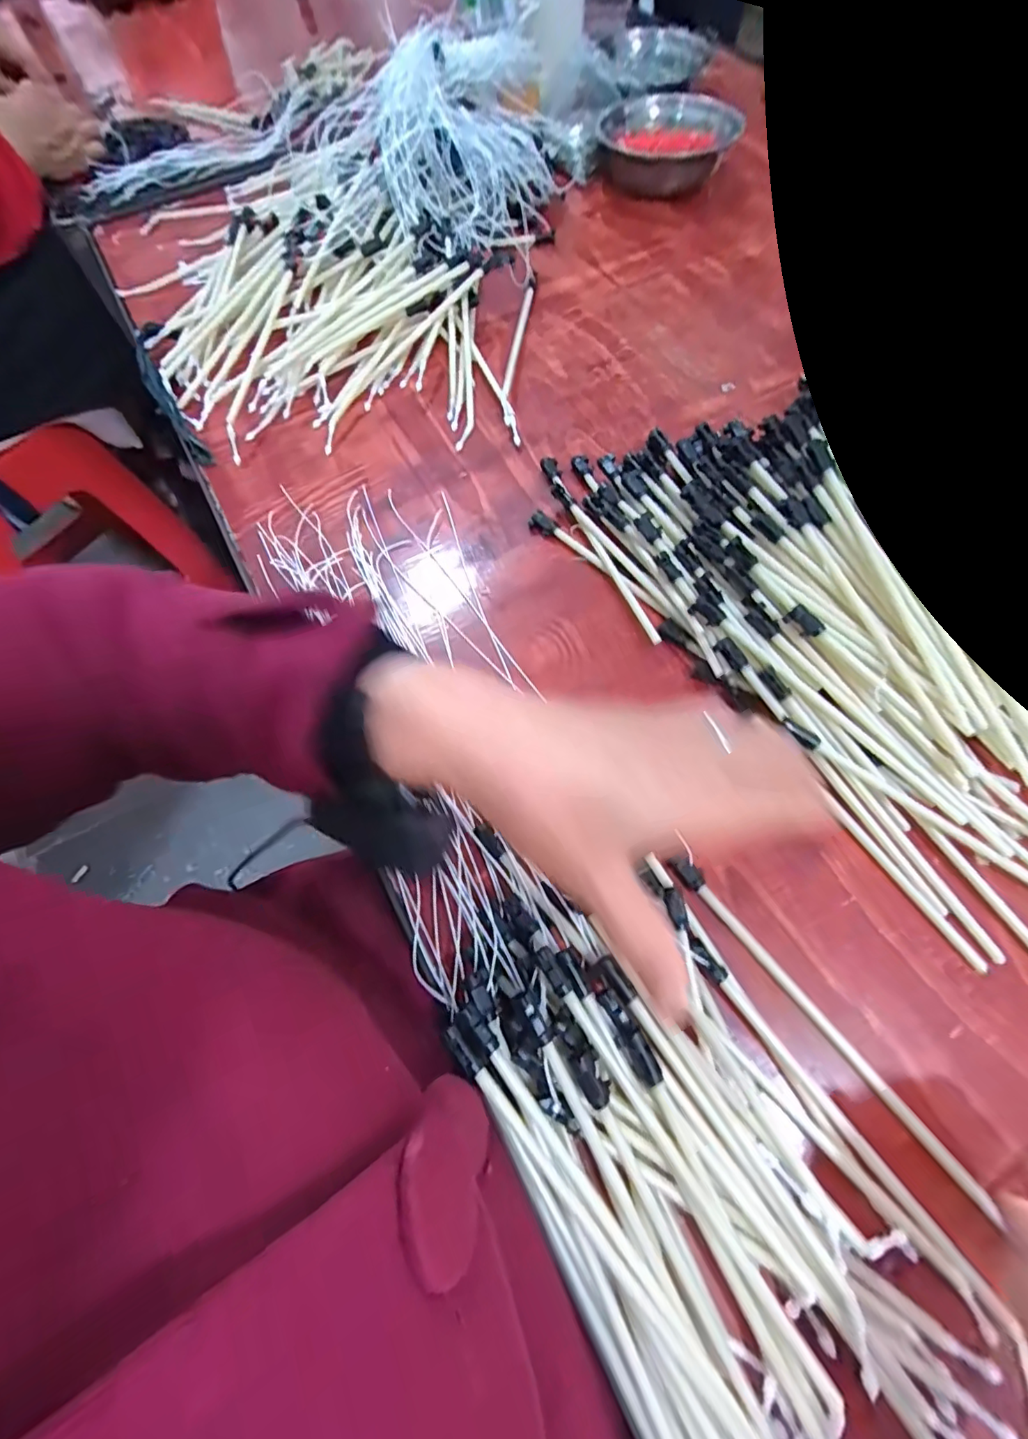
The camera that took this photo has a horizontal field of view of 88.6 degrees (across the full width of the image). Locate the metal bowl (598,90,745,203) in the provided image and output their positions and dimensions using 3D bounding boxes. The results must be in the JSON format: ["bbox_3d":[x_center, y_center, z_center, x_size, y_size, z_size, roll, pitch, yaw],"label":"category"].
[{"bbox_3d":[0.173,-0.671,0.615,0.143,0.055,0.138,-10,66,-2],"label":"metal bowl"}]

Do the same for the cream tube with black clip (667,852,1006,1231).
[{"bbox_3d":[0.159,0.155,0.279,0.013,0.011,0.200,-37,69,-13],"label":"cream tube with black clip"}]

